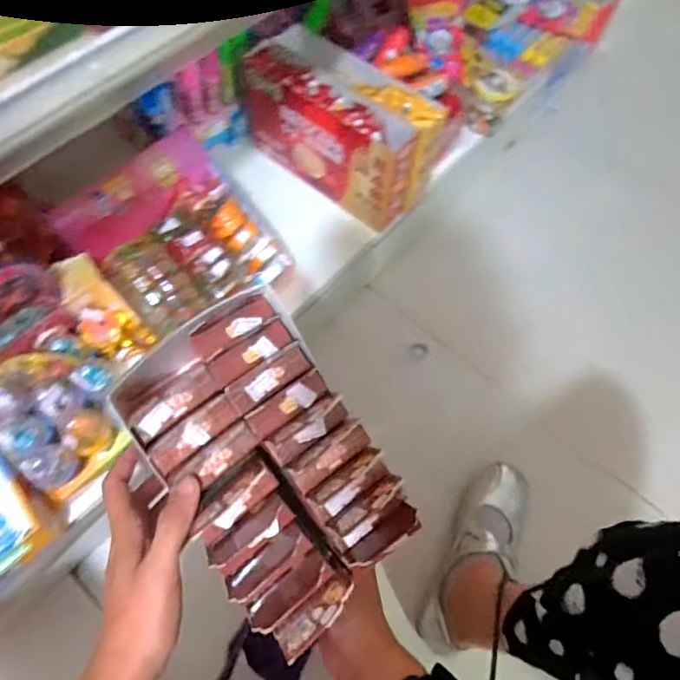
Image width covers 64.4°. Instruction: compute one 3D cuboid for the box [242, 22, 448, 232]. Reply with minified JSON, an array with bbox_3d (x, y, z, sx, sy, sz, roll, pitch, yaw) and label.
[{"bbox_3d":[0.001,-0.282,0.725,0.249,0.141,0.112,39,69,15],"label":"box"}]

